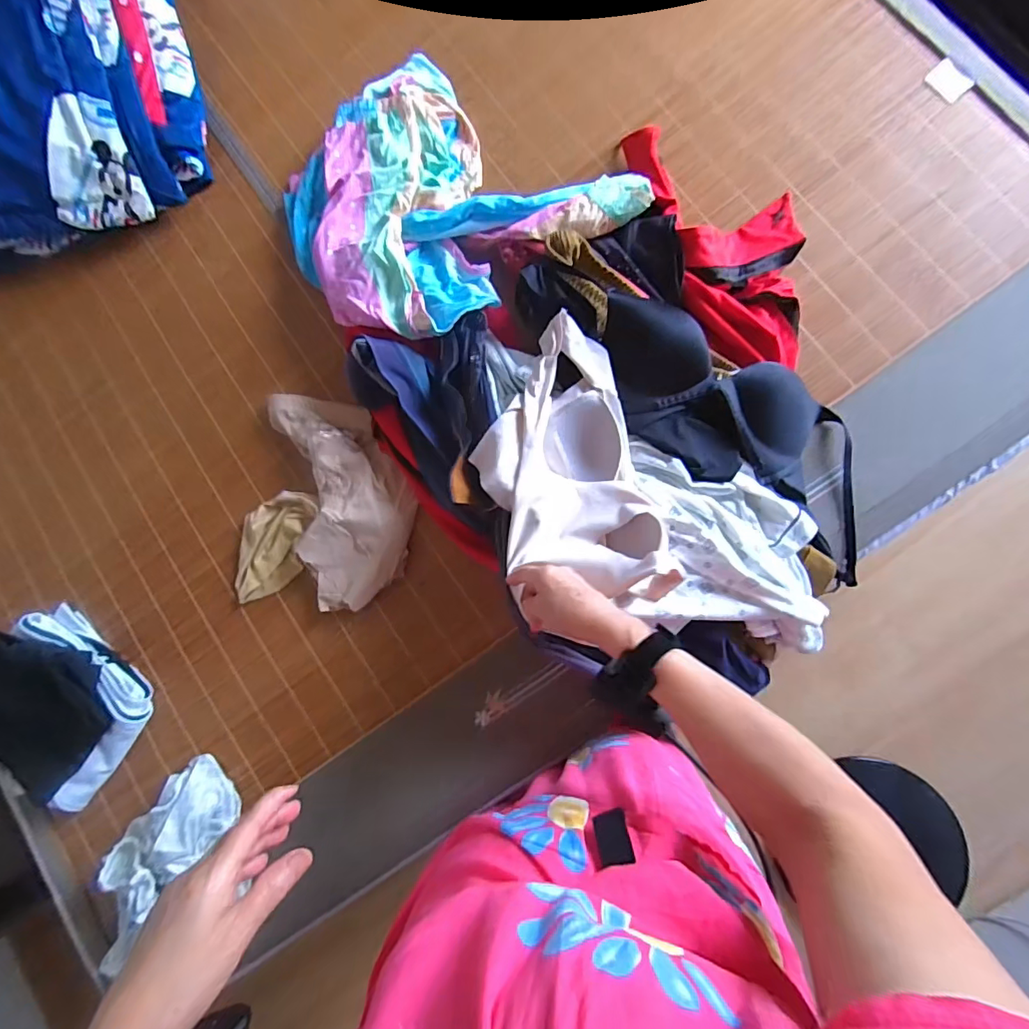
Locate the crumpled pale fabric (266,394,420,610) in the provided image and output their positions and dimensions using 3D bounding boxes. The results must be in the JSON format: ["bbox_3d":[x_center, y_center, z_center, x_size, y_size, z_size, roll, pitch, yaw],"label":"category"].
[{"bbox_3d":[-0.258,-0.040,0.746,0.185,0.048,0.340,-24,83,6],"label":"crumpled pale fabric"}]

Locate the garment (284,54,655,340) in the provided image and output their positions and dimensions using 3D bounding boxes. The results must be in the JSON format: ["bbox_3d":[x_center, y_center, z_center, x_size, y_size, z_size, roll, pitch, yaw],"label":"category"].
[{"bbox_3d":[-0.122,-0.456,0.737,0.429,0.085,0.459,-42,82,3],"label":"garment"}]

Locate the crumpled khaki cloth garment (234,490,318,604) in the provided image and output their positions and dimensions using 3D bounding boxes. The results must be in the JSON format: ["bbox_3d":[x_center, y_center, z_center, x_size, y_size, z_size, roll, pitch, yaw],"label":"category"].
[{"bbox_3d":[-0.367,0.050,0.761,0.106,0.029,0.181,21,89,9],"label":"crumpled khaki cloth garment"}]

